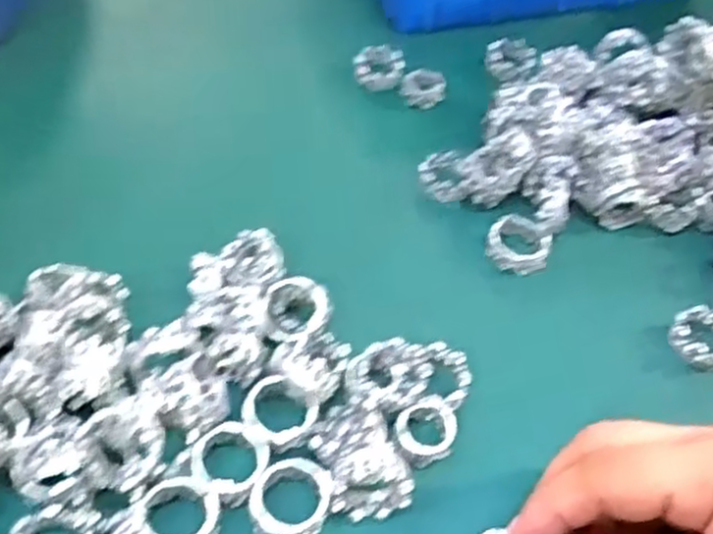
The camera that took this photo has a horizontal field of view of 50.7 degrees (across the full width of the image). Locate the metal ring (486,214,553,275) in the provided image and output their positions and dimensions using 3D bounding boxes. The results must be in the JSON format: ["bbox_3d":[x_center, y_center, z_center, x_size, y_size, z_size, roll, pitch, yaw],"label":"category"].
[{"bbox_3d":[0.077,-0.010,0.360,0.029,0.015,0.027,3,50,-4],"label":"metal ring"}]

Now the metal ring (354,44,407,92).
[{"bbox_3d":[0.014,-0.120,0.453,0.030,0.012,0.030,3,50,-4],"label":"metal ring"}]

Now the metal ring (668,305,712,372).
[{"bbox_3d":[0.152,0.031,0.325,0.031,0.008,0.029,-8,54,-7],"label":"metal ring"}]

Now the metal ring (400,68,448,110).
[{"bbox_3d":[0.039,-0.104,0.439,0.025,0.012,0.025,3,50,-4],"label":"metal ring"}]

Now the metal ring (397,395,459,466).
[{"bbox_3d":[0.027,0.063,0.291,0.023,0.009,0.024,3,63,-6],"label":"metal ring"}]

